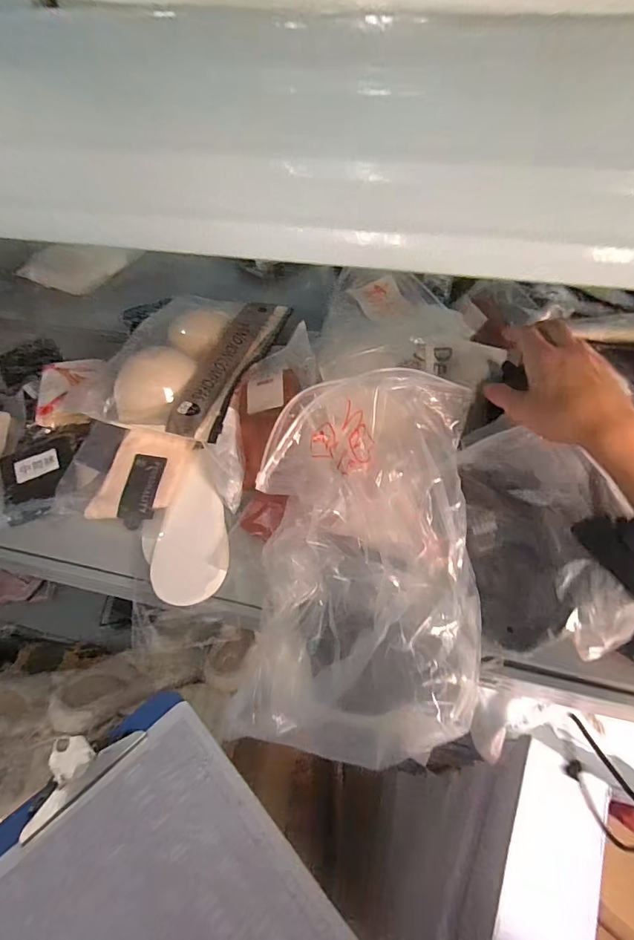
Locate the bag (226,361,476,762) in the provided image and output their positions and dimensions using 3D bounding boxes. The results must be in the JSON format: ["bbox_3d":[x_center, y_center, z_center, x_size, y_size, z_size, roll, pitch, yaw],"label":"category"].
[{"bbox_3d":[0.044,0.071,0.400,0.195,0.102,0.348,-2,75,16],"label":"bag"}]

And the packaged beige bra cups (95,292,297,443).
[{"bbox_3d":[-0.167,-0.171,0.598,0.172,0.067,0.318,8,53,10],"label":"packaged beige bra cups"}]

